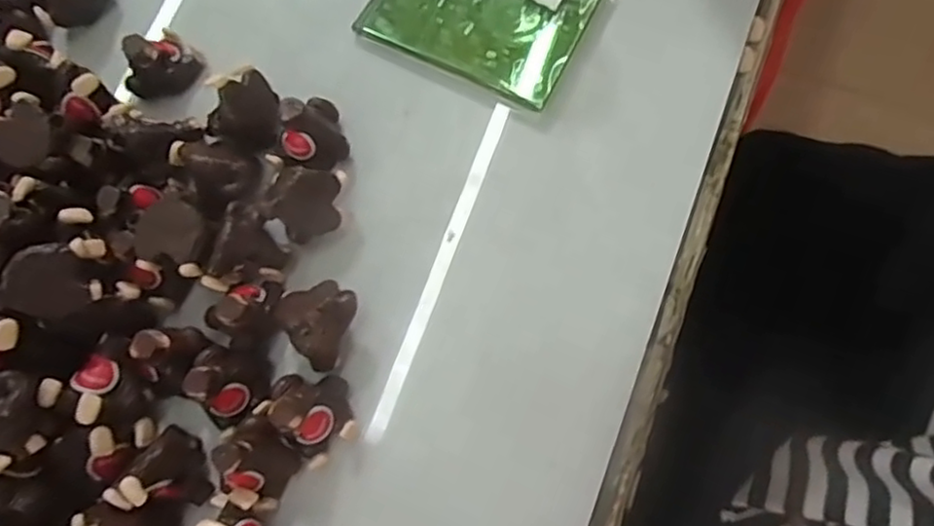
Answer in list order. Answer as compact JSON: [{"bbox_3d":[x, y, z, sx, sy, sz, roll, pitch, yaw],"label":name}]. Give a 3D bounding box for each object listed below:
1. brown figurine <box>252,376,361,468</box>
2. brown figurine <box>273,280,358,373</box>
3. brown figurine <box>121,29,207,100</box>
[{"bbox_3d":[-0.043,0.040,0.177,0.025,0.017,0.021,43,84,12],"label":"brown figurine"},{"bbox_3d":[-0.040,0.016,0.185,0.020,0.021,0.024,-33,77,-3],"label":"brown figurine"},{"bbox_3d":[-0.097,-0.064,0.211,0.016,0.023,0.024,22,80,9],"label":"brown figurine"}]

